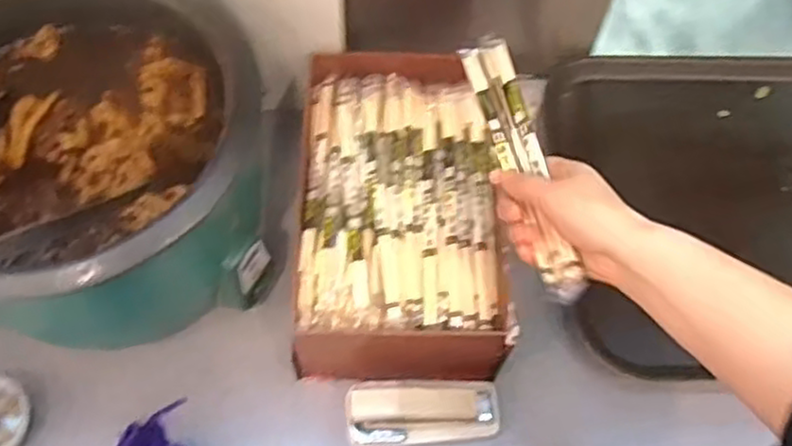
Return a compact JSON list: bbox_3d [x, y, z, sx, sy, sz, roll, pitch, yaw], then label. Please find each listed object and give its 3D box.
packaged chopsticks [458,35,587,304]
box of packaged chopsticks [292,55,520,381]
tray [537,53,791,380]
[{"bbox_3d":[0.095,-0.052,0.542,0.031,0.022,0.237,-9,61,-7],"label":"packaged chopsticks"},{"bbox_3d":[0.003,-0.011,0.668,0.177,0.094,0.289,0,61,-2],"label":"box of packaged chopsticks"},{"bbox_3d":[0.434,-0.041,0.748,0.492,0.051,0.374,-1,61,-3],"label":"tray"}]

